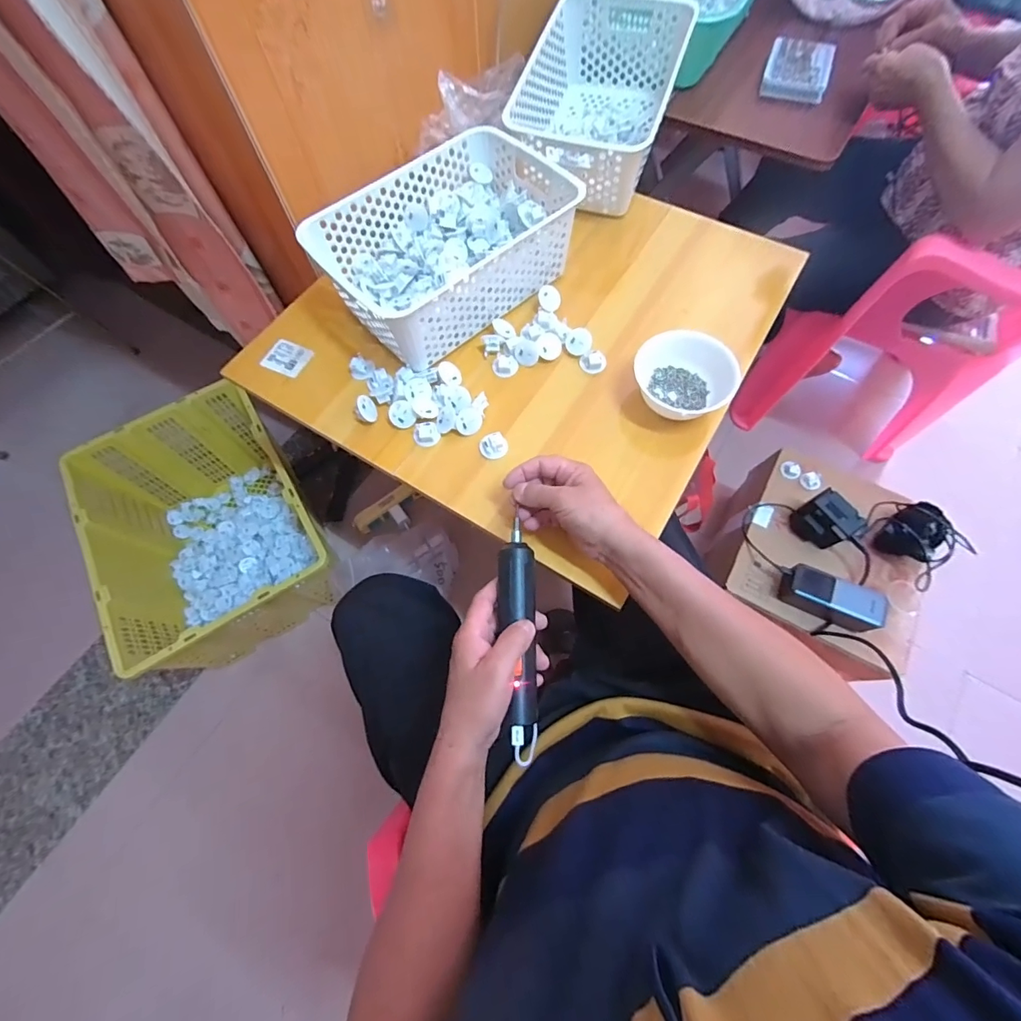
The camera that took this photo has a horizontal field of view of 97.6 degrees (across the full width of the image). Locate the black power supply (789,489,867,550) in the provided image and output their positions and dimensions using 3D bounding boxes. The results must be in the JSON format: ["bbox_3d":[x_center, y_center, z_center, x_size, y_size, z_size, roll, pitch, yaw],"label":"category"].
[{"bbox_3d":[0.511,0.017,0.728,0.054,0.071,0.078,-32,71,-11],"label":"black power supply"}]

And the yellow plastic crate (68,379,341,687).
[{"bbox_3d":[-0.582,0.033,0.909,0.350,0.233,0.480,-32,70,-11],"label":"yellow plastic crate"}]

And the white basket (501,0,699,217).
[{"bbox_3d":[0.129,-0.613,0.674,0.199,0.117,0.303,17,69,8],"label":"white basket"}]

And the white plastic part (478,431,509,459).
[{"bbox_3d":[-0.020,-0.077,0.529,0.034,0.011,0.030,1,68,2],"label":"white plastic part"}]

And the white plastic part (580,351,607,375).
[{"bbox_3d":[0.106,-0.190,0.570,0.032,0.013,0.026,-12,68,-4],"label":"white plastic part"}]

